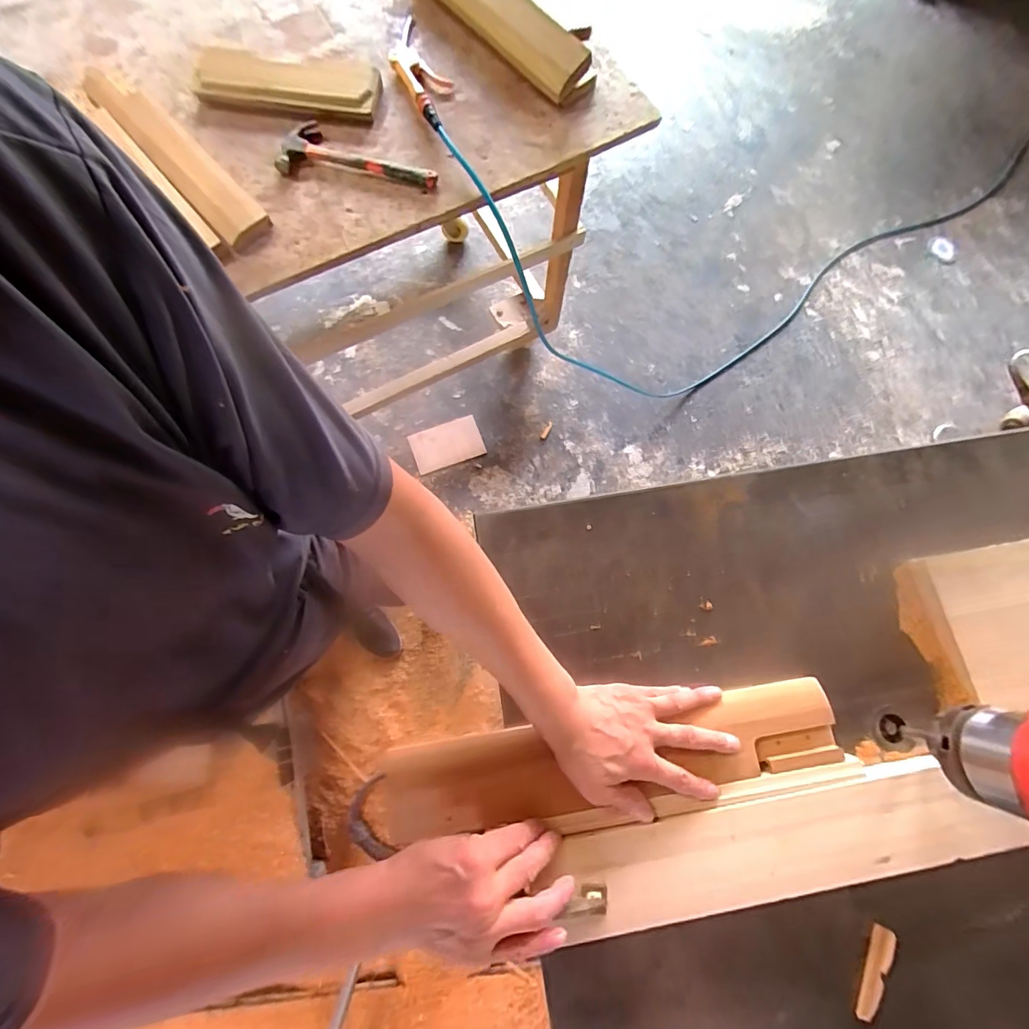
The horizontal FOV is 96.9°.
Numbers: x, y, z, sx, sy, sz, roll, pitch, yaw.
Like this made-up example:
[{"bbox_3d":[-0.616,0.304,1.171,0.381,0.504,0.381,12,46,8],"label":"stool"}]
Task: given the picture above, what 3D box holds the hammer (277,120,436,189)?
[{"bbox_3d":[-0.275,-0.645,0.819,0.296,0.029,0.123,13,77,1],"label":"hammer"}]

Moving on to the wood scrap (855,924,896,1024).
[{"bbox_3d":[0.337,0.428,0.425,0.021,0.008,0.077,28,78,4],"label":"wood scrap"}]

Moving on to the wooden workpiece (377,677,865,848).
[{"bbox_3d":[0.100,0.245,0.447,0.452,0.032,0.095,-6,78,-3],"label":"wooden workpiece"}]

